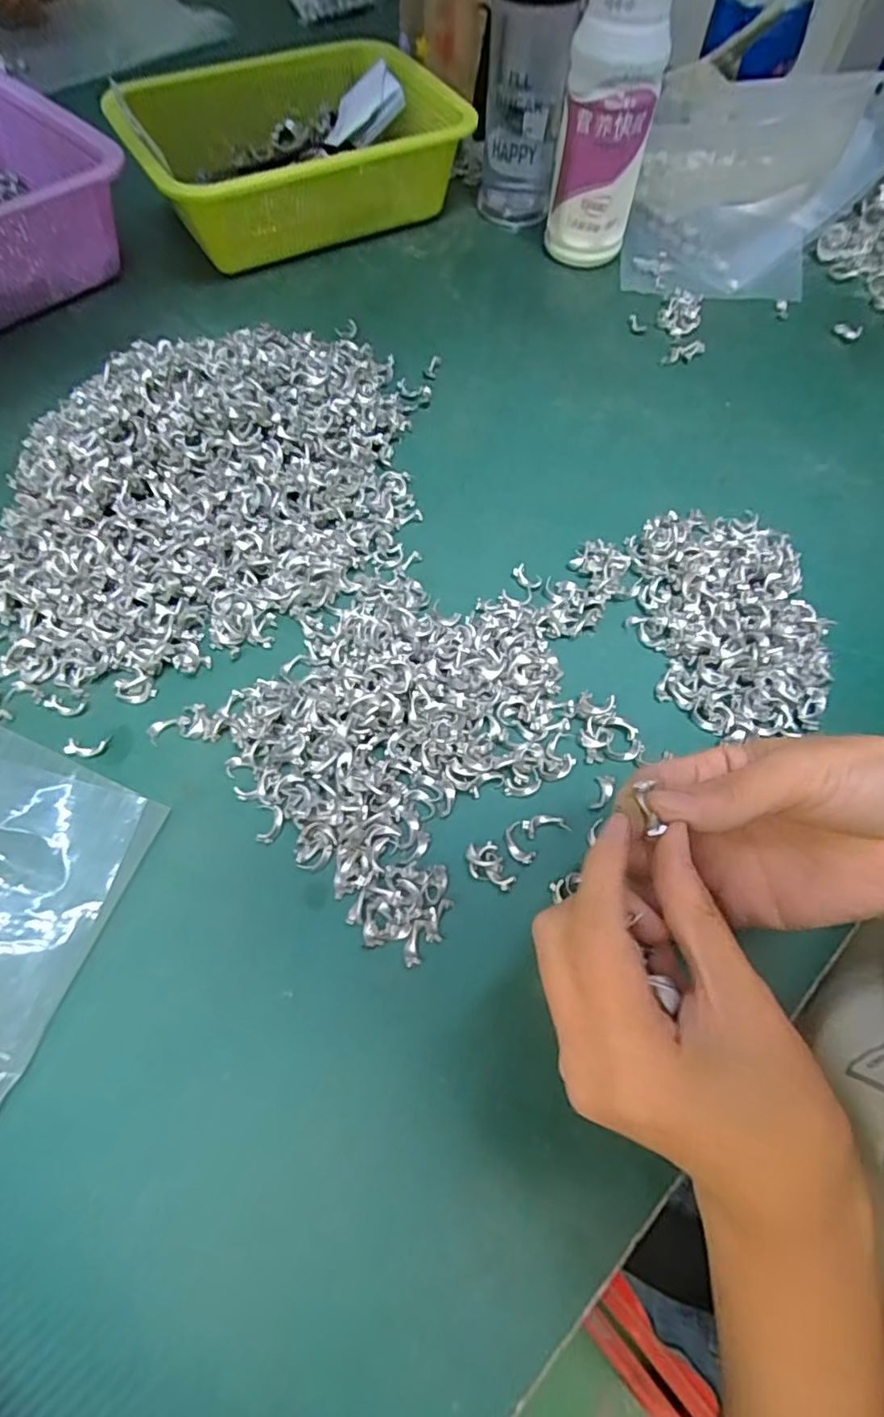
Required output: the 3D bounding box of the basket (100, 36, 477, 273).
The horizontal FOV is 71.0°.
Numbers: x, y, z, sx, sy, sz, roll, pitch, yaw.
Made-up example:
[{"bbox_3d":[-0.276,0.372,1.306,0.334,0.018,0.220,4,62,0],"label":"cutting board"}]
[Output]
[{"bbox_3d":[-0.114,-0.457,0.520,0.268,0.097,0.169,-22,65,-14],"label":"basket"}]

